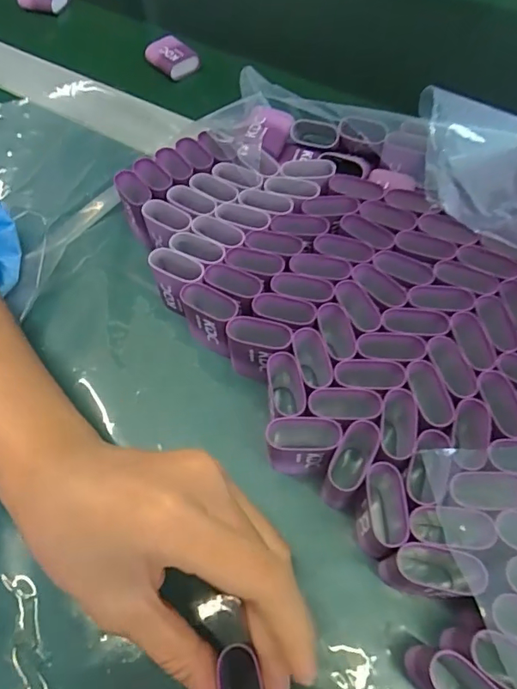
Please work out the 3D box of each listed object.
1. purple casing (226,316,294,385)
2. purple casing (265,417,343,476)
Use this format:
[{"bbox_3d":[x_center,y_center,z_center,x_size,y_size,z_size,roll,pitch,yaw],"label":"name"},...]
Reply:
[{"bbox_3d":[0.001,0.004,0.265,0.034,0.042,0.017,10,60,7],"label":"purple casing"},{"bbox_3d":[0.022,0.050,0.235,0.033,0.045,0.017,2,60,2],"label":"purple casing"}]

